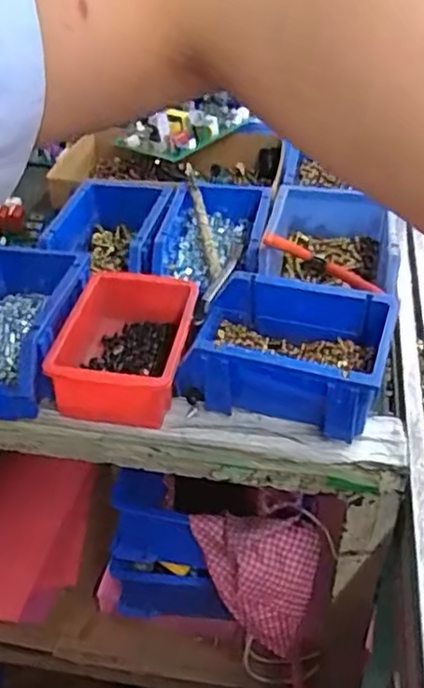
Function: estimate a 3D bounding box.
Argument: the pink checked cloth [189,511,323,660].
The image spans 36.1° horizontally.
[{"bbox_3d":[0.044,0.229,0.637,0.125,0.129,0.073,1,39,4],"label":"pink checked cloth"}]

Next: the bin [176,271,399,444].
[{"bbox_3d":[0.057,0.008,0.518,0.152,0.075,0.096,13,41,17],"label":"bin"}]

